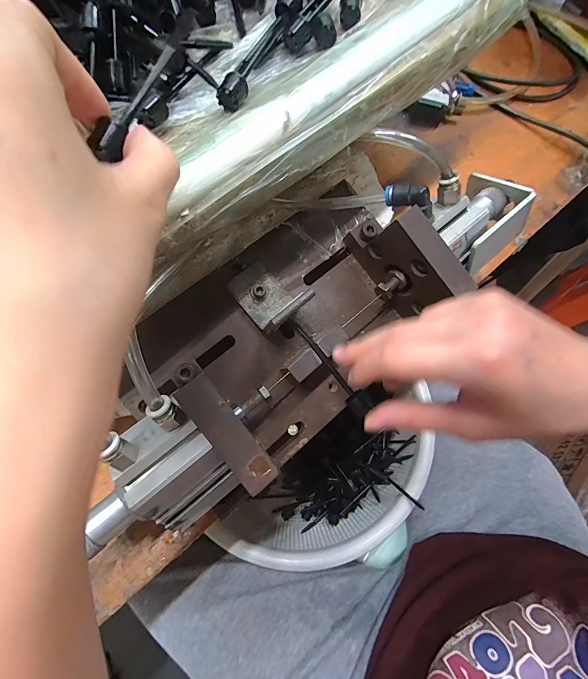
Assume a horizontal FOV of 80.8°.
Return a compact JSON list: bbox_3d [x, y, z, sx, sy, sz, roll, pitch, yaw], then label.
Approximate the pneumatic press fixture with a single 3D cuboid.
[{"bbox_3d":[0.023,-0.031,0.266,0.341,0.115,0.133,-40,76,-15],"label":"pneumatic press fixture"}]

